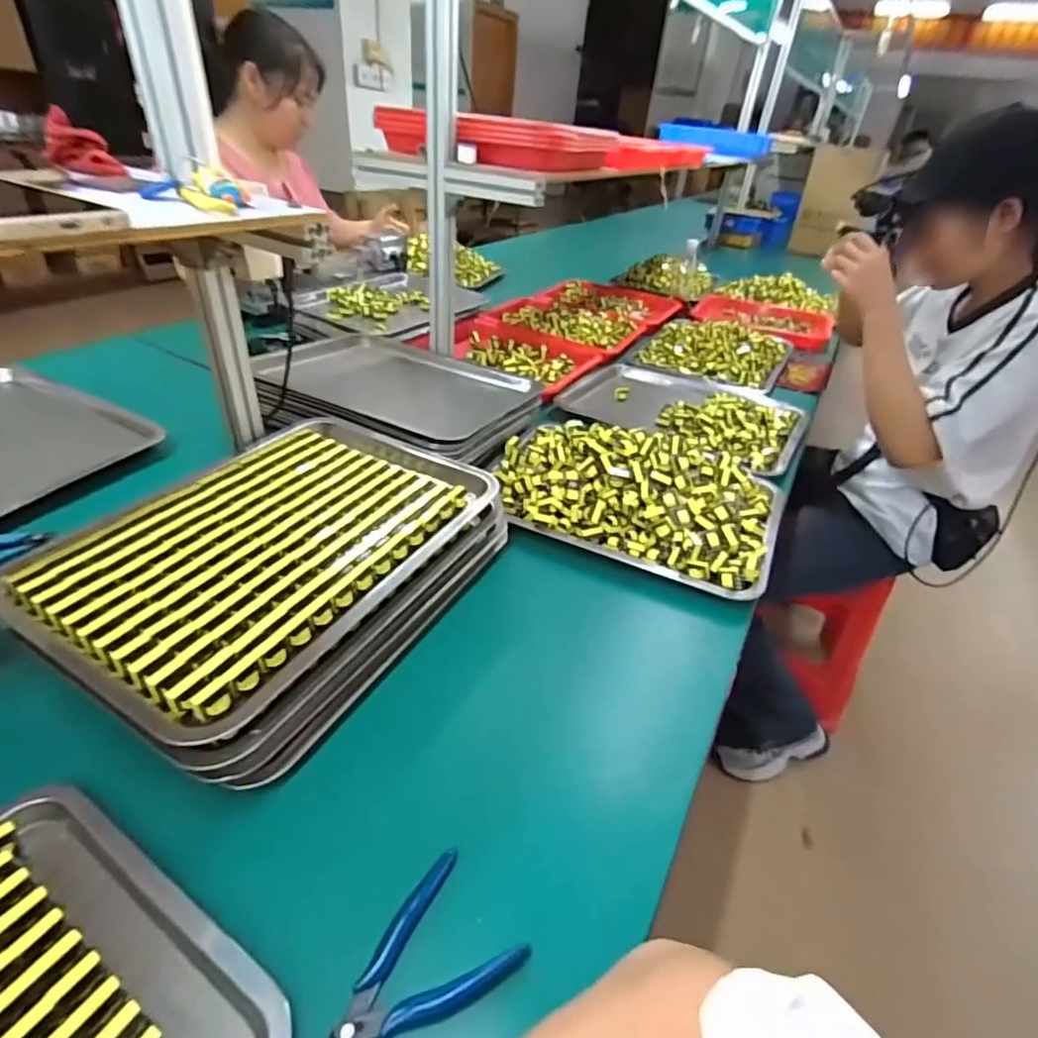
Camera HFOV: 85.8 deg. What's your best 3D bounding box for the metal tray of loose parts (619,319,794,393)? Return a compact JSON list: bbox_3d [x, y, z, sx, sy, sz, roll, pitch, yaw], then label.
[{"bbox_3d":[0.410,-0.377,1.185,0.292,0.053,0.345,23,40,21],"label":"metal tray of loose parts"}]

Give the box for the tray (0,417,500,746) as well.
[{"bbox_3d":[-0.232,0.006,0.551,0.282,0.035,0.398,22,39,20],"label":"tray"}]

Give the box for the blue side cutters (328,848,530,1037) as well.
[{"bbox_3d":[-0.060,0.276,0.339,0.078,0.010,0.111,33,44,32],"label":"blue side cutters"}]

